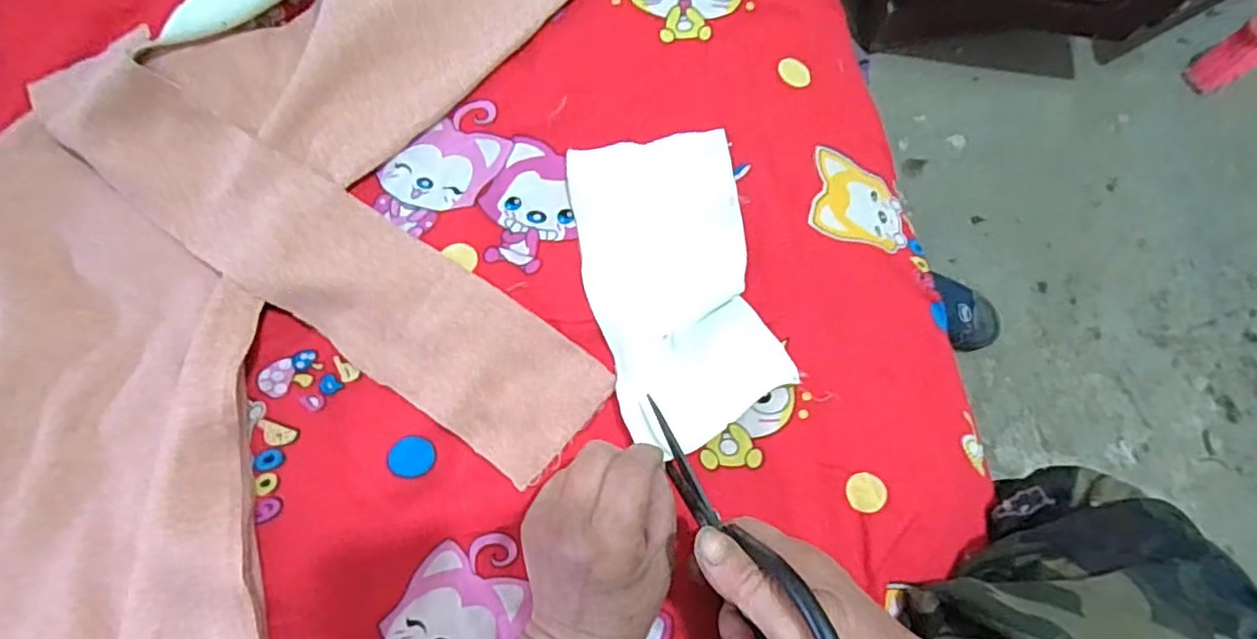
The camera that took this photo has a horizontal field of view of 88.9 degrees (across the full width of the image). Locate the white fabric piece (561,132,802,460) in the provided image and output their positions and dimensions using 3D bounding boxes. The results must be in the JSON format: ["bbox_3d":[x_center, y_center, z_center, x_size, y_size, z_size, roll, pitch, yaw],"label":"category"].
[{"bbox_3d":[0.029,-0.024,0.384,0.101,0.011,0.187,-13,77,-2],"label":"white fabric piece"}]

